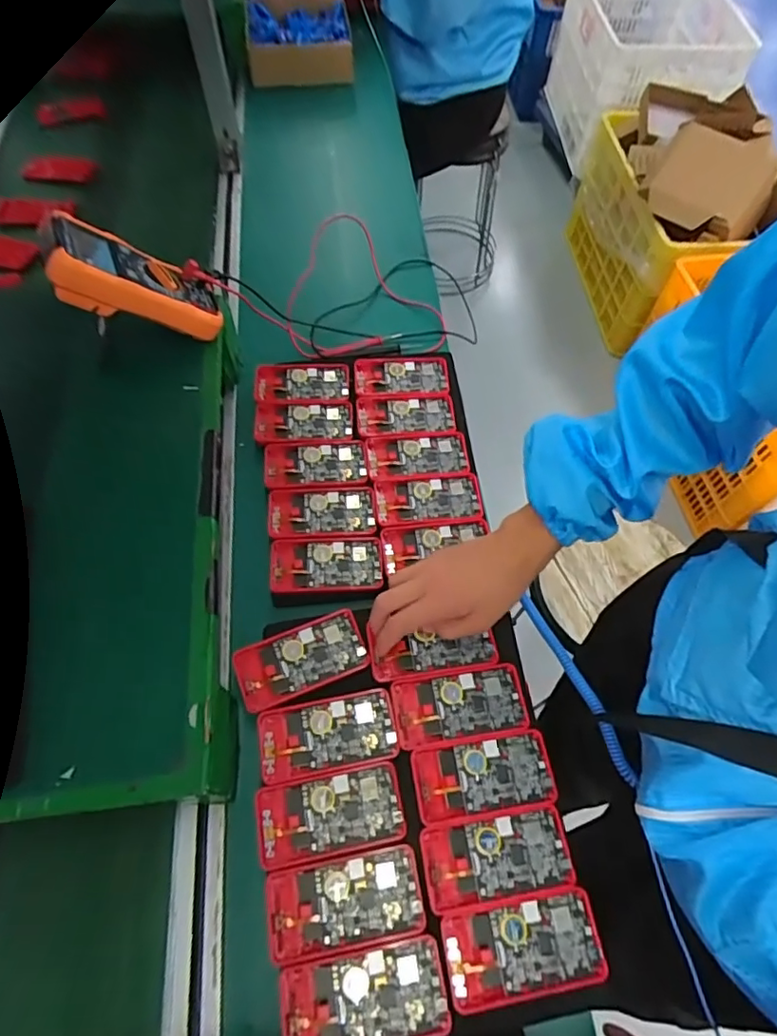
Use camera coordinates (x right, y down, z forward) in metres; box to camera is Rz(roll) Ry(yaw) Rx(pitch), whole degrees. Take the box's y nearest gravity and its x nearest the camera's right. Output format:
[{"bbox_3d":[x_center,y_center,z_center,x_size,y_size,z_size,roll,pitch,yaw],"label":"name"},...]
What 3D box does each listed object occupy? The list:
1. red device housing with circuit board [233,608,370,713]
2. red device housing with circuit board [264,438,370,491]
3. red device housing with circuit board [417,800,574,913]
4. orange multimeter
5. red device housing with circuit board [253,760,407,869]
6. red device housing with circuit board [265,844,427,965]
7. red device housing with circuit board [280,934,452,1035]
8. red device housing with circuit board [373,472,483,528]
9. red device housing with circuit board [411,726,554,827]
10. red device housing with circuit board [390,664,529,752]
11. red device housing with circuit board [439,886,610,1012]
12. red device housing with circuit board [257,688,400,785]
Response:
[{"bbox_3d":[-0.084,0.136,0.541,0.122,0.011,0.060,-19,60,-13],"label":"red device housing with circuit board"},{"bbox_3d":[-0.090,-0.066,0.679,0.122,0.015,0.066,-6,58,-6],"label":"red device housing with circuit board"},{"bbox_3d":[0.092,0.287,0.477,0.125,0.013,0.062,-7,58,-7],"label":"red device housing with circuit board"},{"bbox_3d":[-0.255,-0.233,0.567,0.181,0.054,0.076,8,45,-47],"label":"orange multimeter"},{"bbox_3d":[-0.050,0.253,0.482,0.124,0.009,0.062,-8,58,-7],"label":"red device housing with circuit board"},{"bbox_3d":[-0.035,0.311,0.455,0.125,0.010,0.062,-8,58,-7],"label":"red device housing with circuit board"},{"bbox_3d":[-0.019,0.369,0.429,0.124,0.014,0.063,-8,58,-7],"label":"red device housing with circuit board"},{"bbox_3d":[0.047,-0.022,0.663,0.123,0.013,0.063,-6,58,-6],"label":"red device housing with circuit board"},{"bbox_3d":[0.085,0.229,0.502,0.125,0.006,0.062,-7,58,-6],"label":"red device housing with circuit board"},{"bbox_3d":[0.068,0.176,0.530,0.124,0.007,0.061,-8,58,-7],"label":"red device housing with circuit board"},{"bbox_3d":[0.108,0.341,0.446,0.125,0.011,0.062,-6,58,-6],"label":"red device housing with circuit board"},{"bbox_3d":[-0.055,0.197,0.512,0.124,0.007,0.062,-8,58,-7],"label":"red device housing with circuit board"}]

